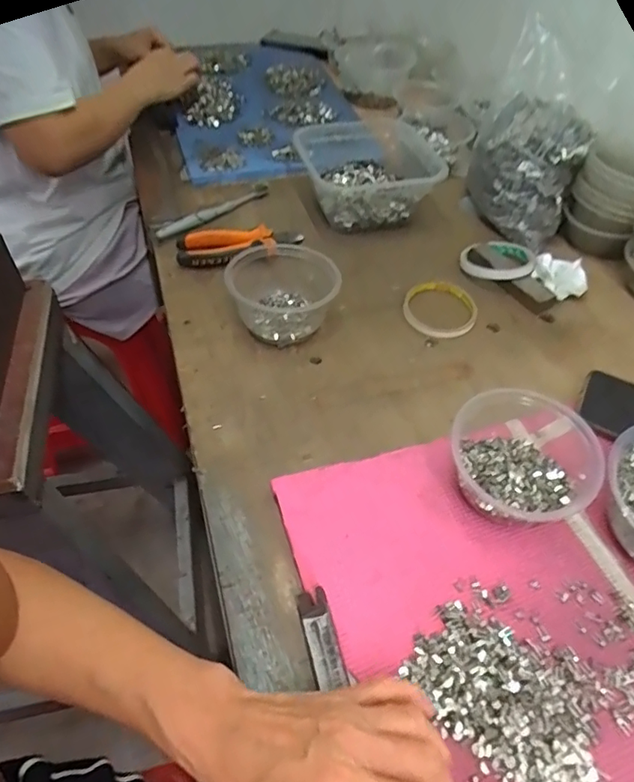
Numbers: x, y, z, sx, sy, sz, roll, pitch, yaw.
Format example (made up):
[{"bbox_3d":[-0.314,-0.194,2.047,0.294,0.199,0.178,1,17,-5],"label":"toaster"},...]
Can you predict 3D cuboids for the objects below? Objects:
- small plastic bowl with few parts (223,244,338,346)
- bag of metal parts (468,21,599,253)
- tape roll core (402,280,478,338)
[{"bbox_3d":[-0.037,-0.107,0.572,0.108,0.068,0.105,2,49,-2],"label":"small plastic bowl with few parts"},{"bbox_3d":[0.267,-0.311,0.672,0.133,0.197,0.151,16,51,12],"label":"bag of metal parts"},{"bbox_3d":[0.139,-0.093,0.611,0.081,0.008,0.086,0,51,1],"label":"tape roll core"}]

